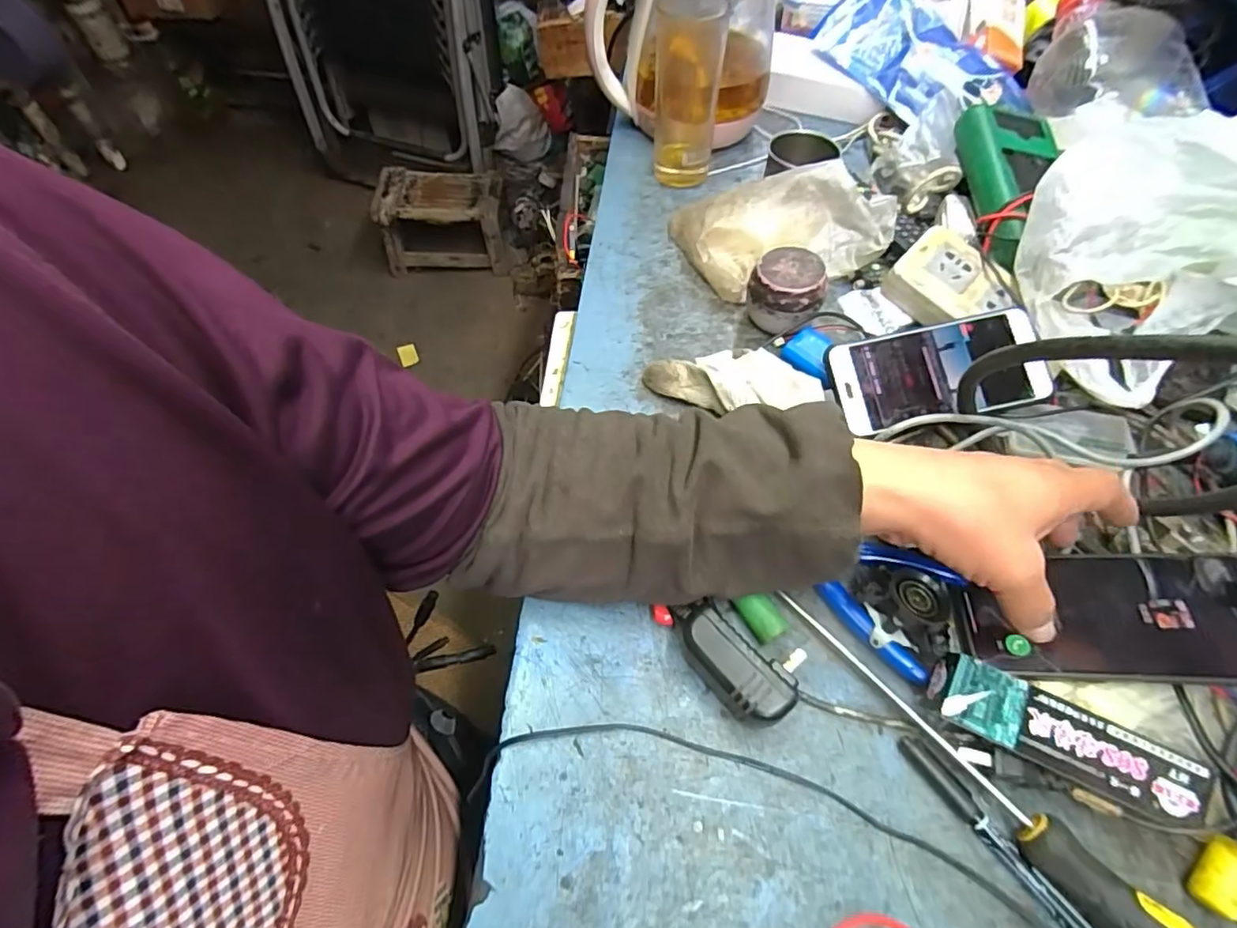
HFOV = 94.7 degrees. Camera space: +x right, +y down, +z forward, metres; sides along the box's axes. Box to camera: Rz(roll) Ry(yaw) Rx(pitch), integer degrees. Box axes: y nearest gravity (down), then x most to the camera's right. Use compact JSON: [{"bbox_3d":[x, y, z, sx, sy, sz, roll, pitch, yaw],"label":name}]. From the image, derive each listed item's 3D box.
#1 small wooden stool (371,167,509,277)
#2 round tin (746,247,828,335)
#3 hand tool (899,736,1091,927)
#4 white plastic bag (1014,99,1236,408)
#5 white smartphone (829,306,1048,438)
[{"bbox_3d":[-0.508,-0.708,1.649,0.335,0.182,0.243,-6,58,-5],"label":"small wooden stool"},{"bbox_3d":[0.139,-0.143,0.473,0.059,0.044,0.052,20,59,11],"label":"round tin"},{"bbox_3d":[0.201,0.201,0.296,0.011,0.010,0.129,-31,64,-19],"label":"hand tool"},{"bbox_3d":[0.403,-0.174,0.429,0.218,0.101,0.184,-24,62,-16],"label":"white plastic bag"},{"bbox_3d":[0.241,-0.070,0.429,0.148,0.015,0.074,-13,77,2],"label":"white smartphone"}]

